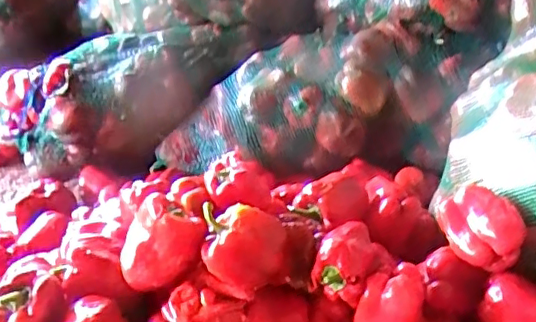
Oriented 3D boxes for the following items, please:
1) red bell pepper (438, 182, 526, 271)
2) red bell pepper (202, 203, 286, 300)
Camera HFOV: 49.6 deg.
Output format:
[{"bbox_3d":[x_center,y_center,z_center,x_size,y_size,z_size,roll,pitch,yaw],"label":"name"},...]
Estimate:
[{"bbox_3d":[0.267,0.080,0.744,0.074,0.069,0.105,-11,33,-11],"label":"red bell pepper"},{"bbox_3d":[-0.027,0.101,0.705,0.103,0.098,0.081,-2,33,3],"label":"red bell pepper"}]

